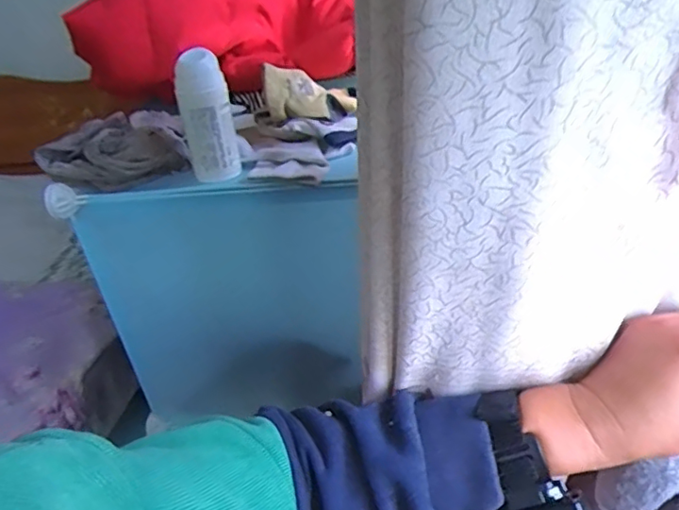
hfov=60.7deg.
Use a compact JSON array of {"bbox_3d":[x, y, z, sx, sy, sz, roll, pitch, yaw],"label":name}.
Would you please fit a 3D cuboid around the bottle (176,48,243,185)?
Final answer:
[{"bbox_3d":[-0.126,-0.129,0.551,0.048,0.115,0.035,-15,37,-11],"label":"bottle"}]

